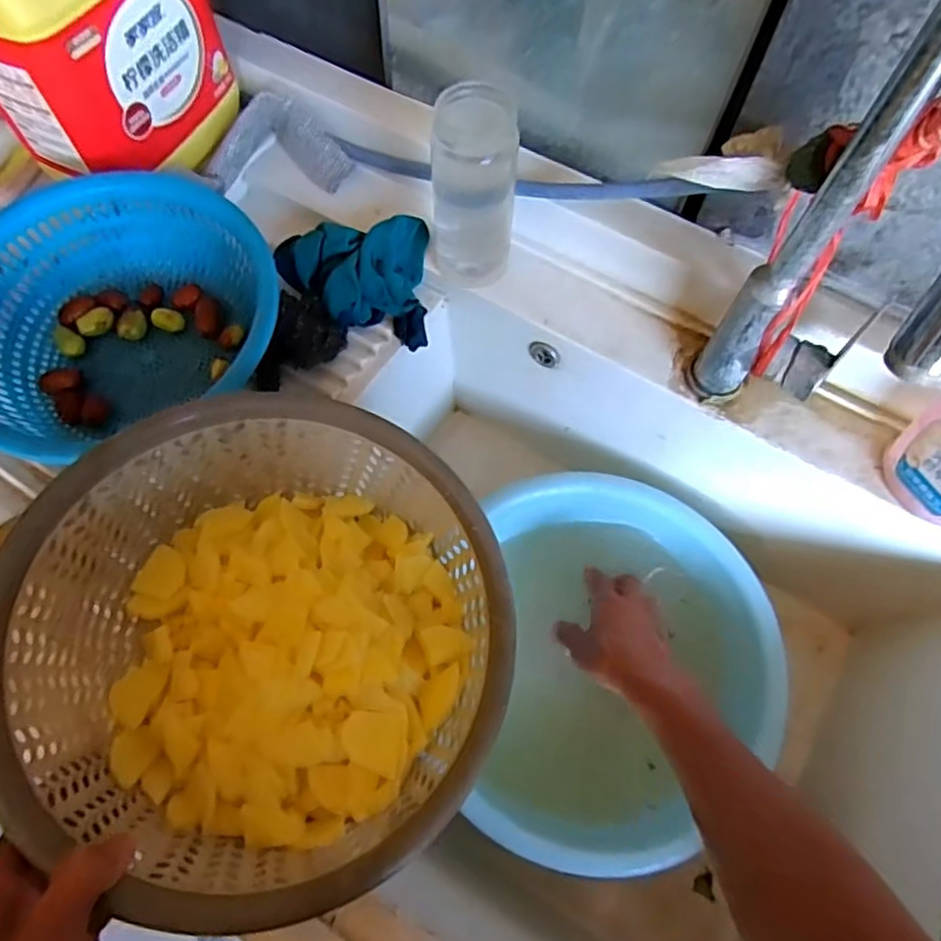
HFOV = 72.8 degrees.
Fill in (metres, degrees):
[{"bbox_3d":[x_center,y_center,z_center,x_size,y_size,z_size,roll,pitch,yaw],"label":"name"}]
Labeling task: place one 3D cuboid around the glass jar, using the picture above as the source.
[{"bbox_3d":[0.003,-0.234,0.544,0.068,0.161,0.059,5,67,2],"label":"glass jar"}]

